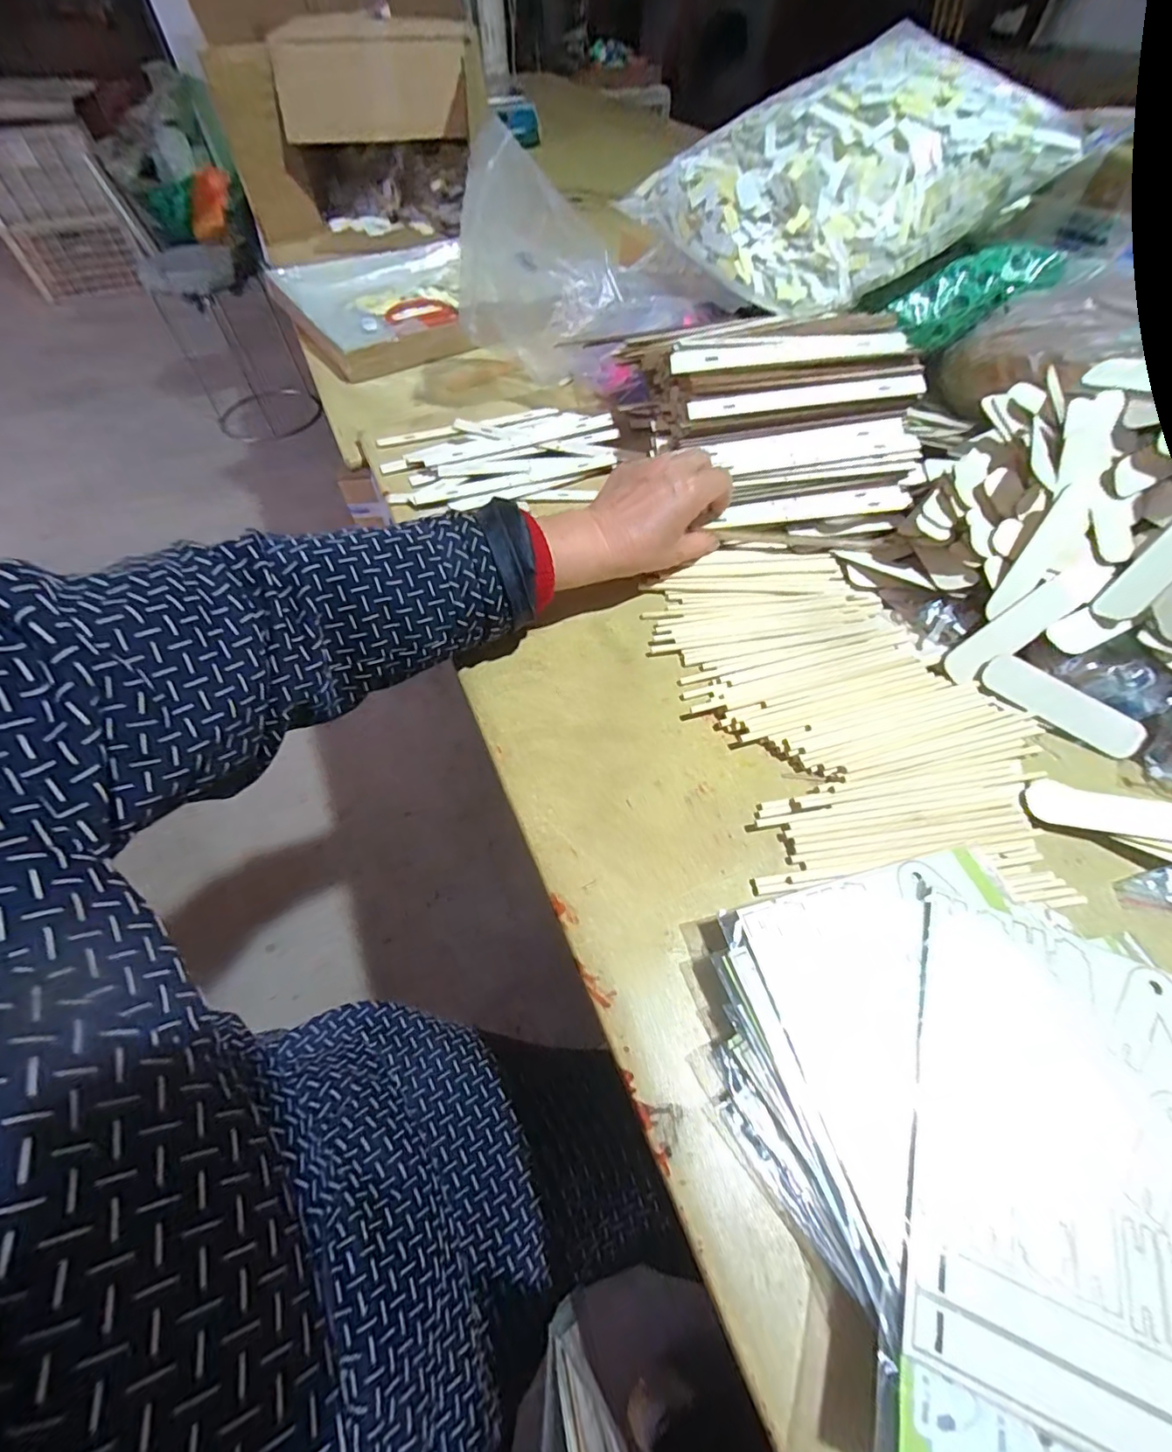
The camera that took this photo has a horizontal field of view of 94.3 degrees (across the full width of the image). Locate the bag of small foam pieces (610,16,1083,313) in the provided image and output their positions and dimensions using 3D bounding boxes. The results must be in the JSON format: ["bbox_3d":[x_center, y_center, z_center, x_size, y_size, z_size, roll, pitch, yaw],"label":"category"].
[{"bbox_3d":[0.257,-0.556,0.543,0.330,0.138,0.222,-23,59,-14],"label":"bag of small foam pieces"}]

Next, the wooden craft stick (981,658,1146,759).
[{"bbox_3d":[0.333,-0.015,0.381,0.103,0.005,0.031,32,87,13],"label":"wooden craft stick"}]

